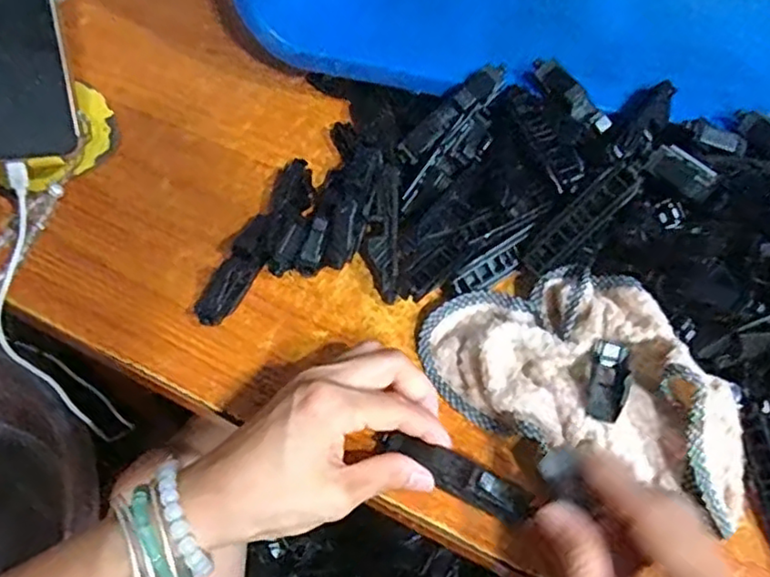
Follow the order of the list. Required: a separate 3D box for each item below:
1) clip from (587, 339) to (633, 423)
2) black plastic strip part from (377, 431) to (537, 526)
[{"bbox_3d":[0.115,0.046,0.324,0.017,0.013,0.039,12,62,6],"label":"clip"},{"bbox_3d":[0.034,0.092,0.315,0.082,0.017,0.016,25,64,17],"label":"black plastic strip part"}]

